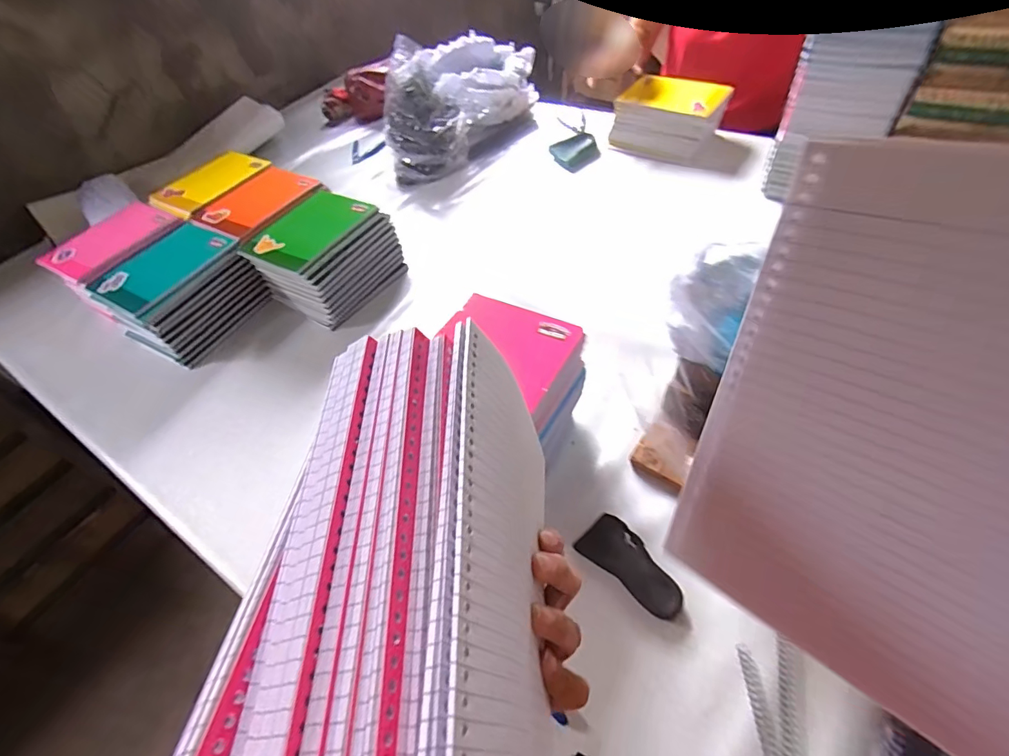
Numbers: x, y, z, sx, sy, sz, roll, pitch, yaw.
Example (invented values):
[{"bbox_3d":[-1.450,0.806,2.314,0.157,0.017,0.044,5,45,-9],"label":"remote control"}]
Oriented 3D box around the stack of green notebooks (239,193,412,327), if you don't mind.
[{"bbox_3d":[-0.319,-0.229,0.847,0.179,0.109,0.211,27,61,27],"label":"stack of green notebooks"}]

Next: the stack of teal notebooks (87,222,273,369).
[{"bbox_3d":[-0.566,-0.150,0.826,0.179,0.116,0.205,19,58,22],"label":"stack of teal notebooks"}]

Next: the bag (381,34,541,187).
[{"bbox_3d":[-0.099,-0.697,1.118,0.199,0.216,0.505,19,58,22],"label":"bag"}]

